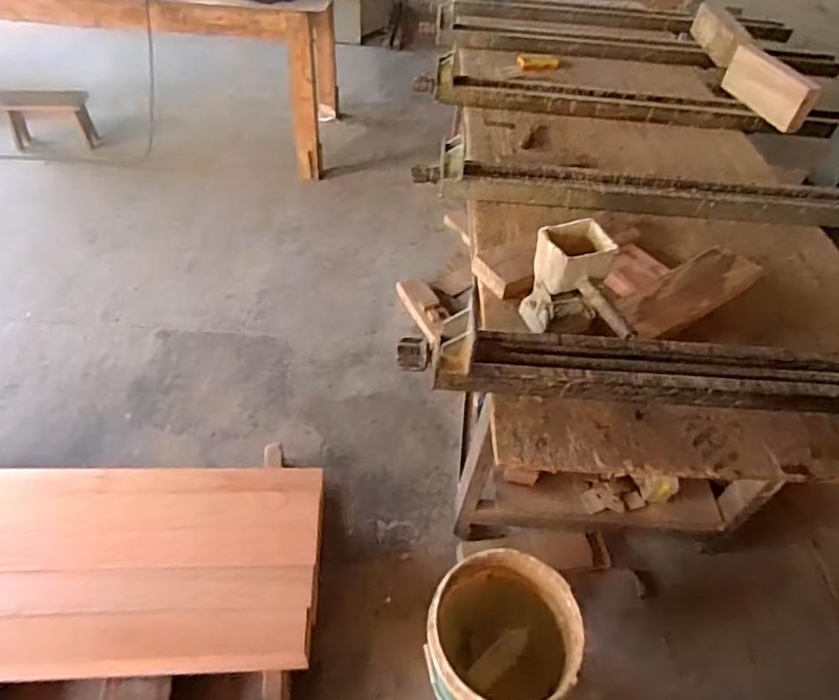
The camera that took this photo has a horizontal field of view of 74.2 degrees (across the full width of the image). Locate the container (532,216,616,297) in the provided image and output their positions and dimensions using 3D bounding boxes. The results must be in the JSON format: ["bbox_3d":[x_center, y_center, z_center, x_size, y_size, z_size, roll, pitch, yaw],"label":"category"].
[{"bbox_3d":[0.262,-0.155,0.944,0.113,0.083,0.107,-8,49,-14],"label":"container"}]

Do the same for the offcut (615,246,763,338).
[{"bbox_3d":[0.517,-0.115,1.066,0.320,0.038,0.116,-24,56,-17],"label":"offcut"}]

